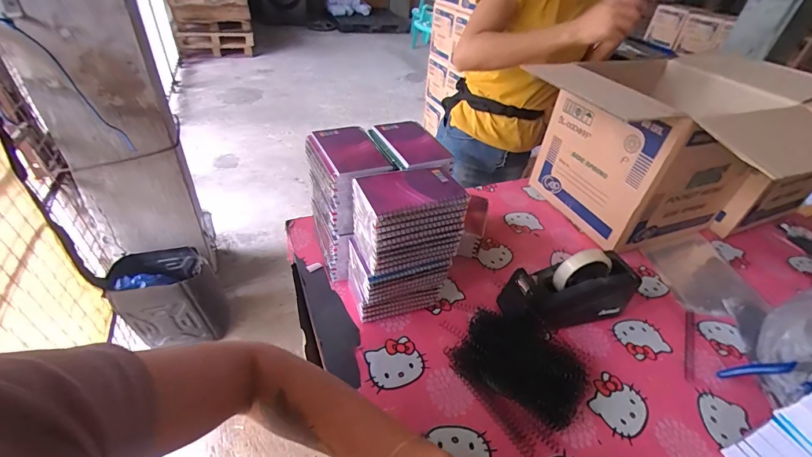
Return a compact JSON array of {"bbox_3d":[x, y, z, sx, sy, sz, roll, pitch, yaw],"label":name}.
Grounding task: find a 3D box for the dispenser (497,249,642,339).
[{"bbox_3d":[0.254,0.099,0.592,0.213,0.123,0.080,-10,42,-21],"label":"dispenser"}]

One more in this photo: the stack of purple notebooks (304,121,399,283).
[{"bbox_3d":[-0.096,-0.027,0.612,0.096,0.230,0.136,-13,43,-24],"label":"stack of purple notebooks"}]

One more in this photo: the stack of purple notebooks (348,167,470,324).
[{"bbox_3d":[-0.009,0.022,0.558,0.137,0.250,0.103,-12,42,-22],"label":"stack of purple notebooks"}]

